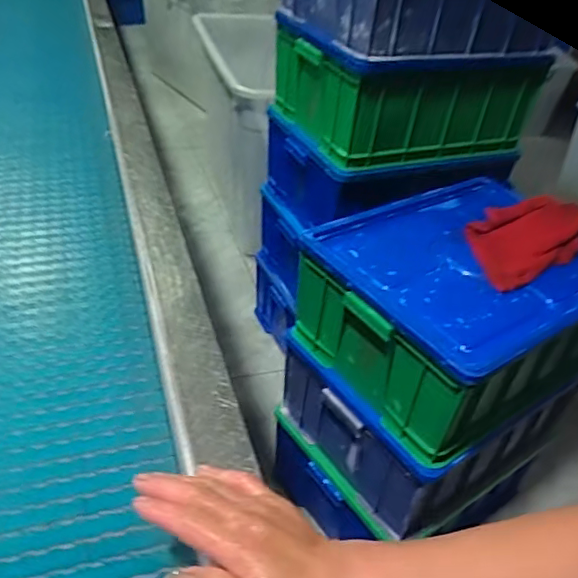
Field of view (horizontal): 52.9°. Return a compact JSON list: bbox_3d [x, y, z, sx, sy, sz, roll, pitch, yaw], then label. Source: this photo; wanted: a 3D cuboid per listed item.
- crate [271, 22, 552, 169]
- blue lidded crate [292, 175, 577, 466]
[{"bbox_3d":[0.261,-0.508,1.449,0.509,0.212,0.448,-13,42,-25],"label":"crate"},{"bbox_3d":[0.331,0.023,1.121,0.513,0.230,0.409,-20,45,-31],"label":"blue lidded crate"}]

